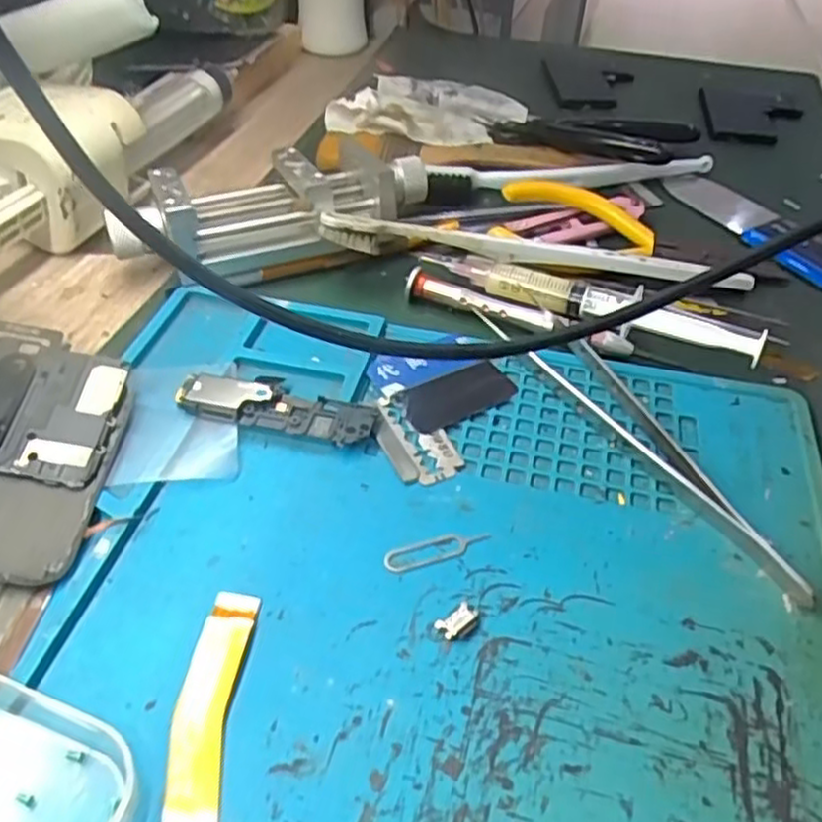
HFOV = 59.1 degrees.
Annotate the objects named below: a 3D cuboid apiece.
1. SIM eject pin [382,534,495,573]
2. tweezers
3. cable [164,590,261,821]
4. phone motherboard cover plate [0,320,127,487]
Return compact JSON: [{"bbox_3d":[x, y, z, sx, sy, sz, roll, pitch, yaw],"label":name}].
[{"bbox_3d":[0.008,0.041,0.215,0.032,0.004,0.008,-13,50,-13],"label":"SIM eject pin"},{"bbox_3d":[0.074,0.003,0.249,0.025,0.010,0.153,-19,48,-21],"label":"tweezers"},{"bbox_3d":[-0.049,0.087,0.164,0.016,0.004,0.101,1,44,-2],"label":"cable"},{"bbox_3d":[-0.129,-0.005,0.230,0.066,0.004,0.053,9,55,-8],"label":"phone motherboard cover plate"}]

